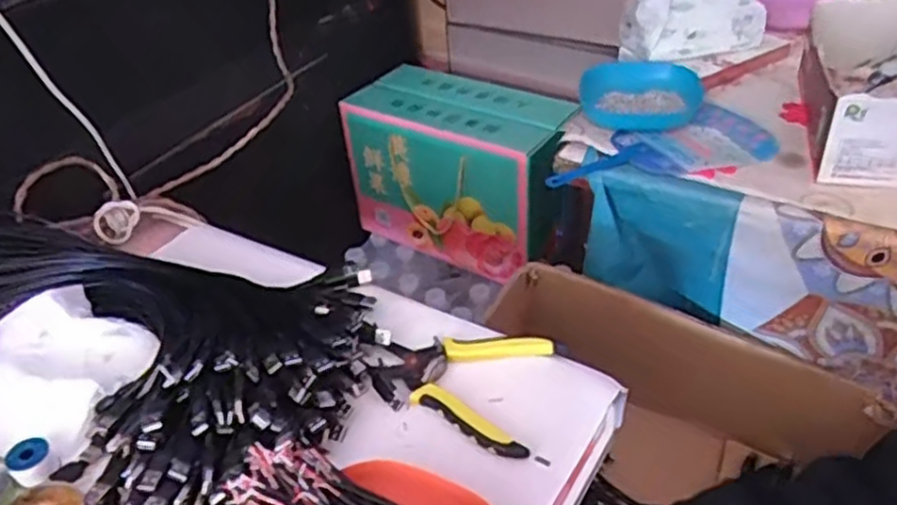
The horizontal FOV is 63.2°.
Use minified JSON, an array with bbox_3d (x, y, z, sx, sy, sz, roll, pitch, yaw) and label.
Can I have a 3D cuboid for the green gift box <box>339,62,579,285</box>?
[{"bbox_3d":[0.022,-0.126,1.129,0.332,0.229,0.159,20,45,28],"label":"green gift box"}]

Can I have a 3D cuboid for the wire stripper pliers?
[{"bbox_3d":[0.013,0.096,0.580,0.140,0.011,0.112,15,43,23],"label":"wire stripper pliers"}]

